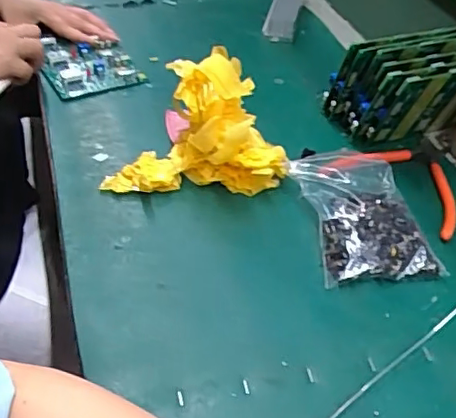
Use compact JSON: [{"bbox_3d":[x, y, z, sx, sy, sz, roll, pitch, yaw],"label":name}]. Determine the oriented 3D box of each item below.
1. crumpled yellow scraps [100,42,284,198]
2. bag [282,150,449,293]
[{"bbox_3d":[-0.029,-0.079,0.541,0.167,0.103,0.088,-1,41,-5],"label":"crumpled yellow scraps"},{"bbox_3d":[0.117,0.003,0.521,0.099,0.031,0.146,-5,42,-9],"label":"bag"}]

